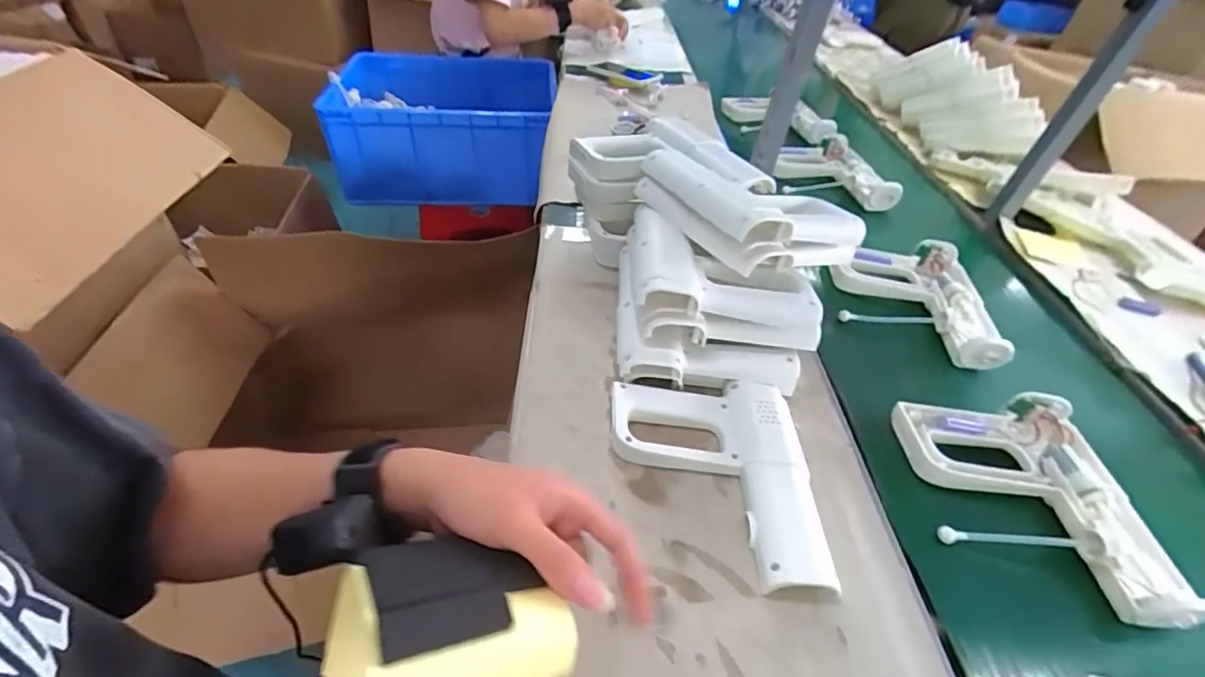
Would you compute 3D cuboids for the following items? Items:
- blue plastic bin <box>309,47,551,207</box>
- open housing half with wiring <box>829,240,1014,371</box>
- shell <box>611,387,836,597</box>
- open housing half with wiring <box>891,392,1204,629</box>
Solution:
[{"bbox_3d":[-0.399,-0.522,1.329,0.529,0.226,0.370,4,43,-3],"label":"blue plastic bin"},{"bbox_3d":[0.411,-0.055,0.702,0.184,0.048,0.218,11,43,4],"label":"open housing half with wiring"},{"bbox_3d":[0.101,0.125,0.473,0.172,0.033,0.202,-1,45,-4],"label":"shell"},{"bbox_3d":[0.394,0.141,0.486,0.182,0.035,0.205,6,44,3],"label":"open housing half with wiring"}]

